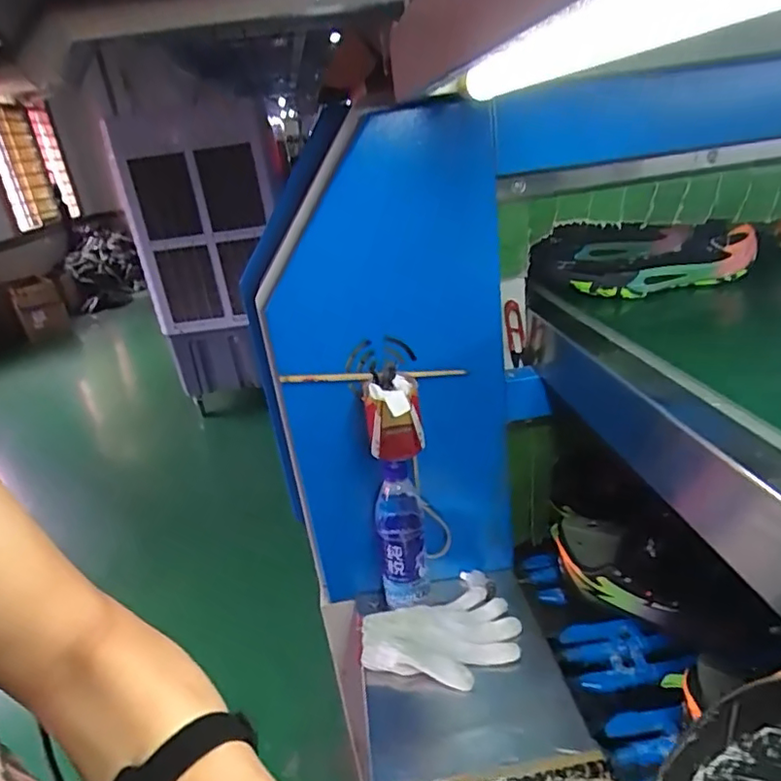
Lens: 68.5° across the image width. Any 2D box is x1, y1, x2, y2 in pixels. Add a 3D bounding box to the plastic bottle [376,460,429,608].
[{"bbox_3d":[0.014,0.205,0.774,0.062,0.245,0.055,-8,24,0],"label":"plastic bottle"}]

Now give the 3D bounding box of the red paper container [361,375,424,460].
[{"bbox_3d":[0.004,0.034,0.687,0.064,0.090,0.075,-8,24,0],"label":"red paper container"}]

